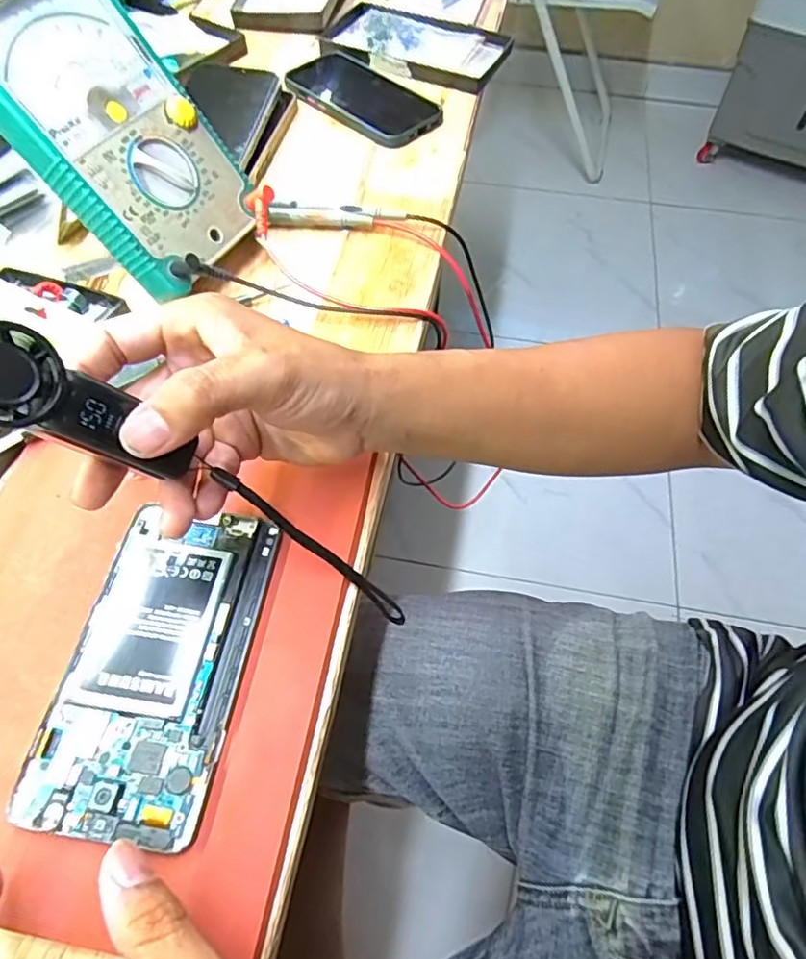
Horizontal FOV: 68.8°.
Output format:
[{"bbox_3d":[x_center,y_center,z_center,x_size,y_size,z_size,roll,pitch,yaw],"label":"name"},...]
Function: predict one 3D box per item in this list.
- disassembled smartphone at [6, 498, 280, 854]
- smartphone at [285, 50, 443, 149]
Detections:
[{"bbox_3d":[-0.112,0.080,0.272,0.078,0.014,0.145,8,59,4],"label":"disassembled smartphone"},{"bbox_3d":[-0.034,-0.356,0.542,0.148,0.008,0.085,37,65,19],"label":"smartphone"}]

